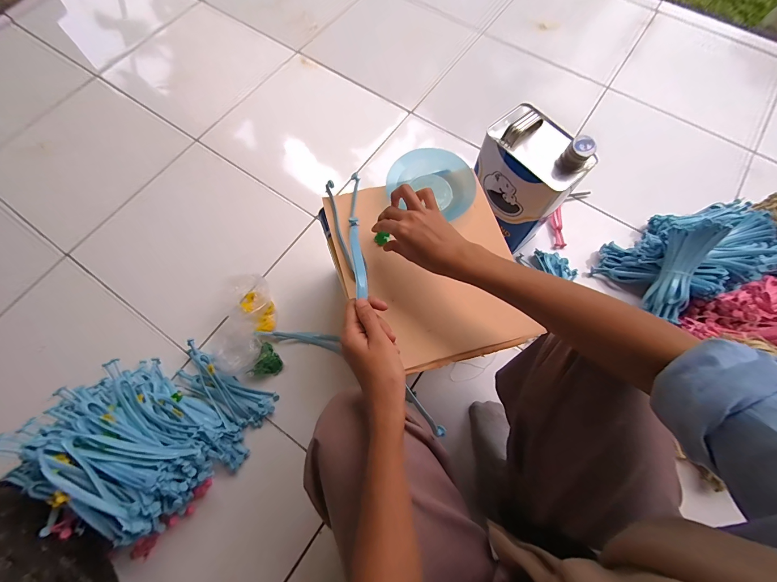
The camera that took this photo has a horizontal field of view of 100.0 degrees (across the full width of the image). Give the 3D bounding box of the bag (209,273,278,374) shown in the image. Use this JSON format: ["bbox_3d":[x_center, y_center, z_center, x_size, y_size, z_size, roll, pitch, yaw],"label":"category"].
[{"bbox_3d":[-0.287,0.064,0.652,0.101,0.063,0.192,9,71,3],"label":"bag"}]

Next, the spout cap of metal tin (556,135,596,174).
[{"bbox_3d":[0.302,-0.219,0.525,0.036,0.046,0.040,41,76,13],"label":"spout cap of metal tin"}]

